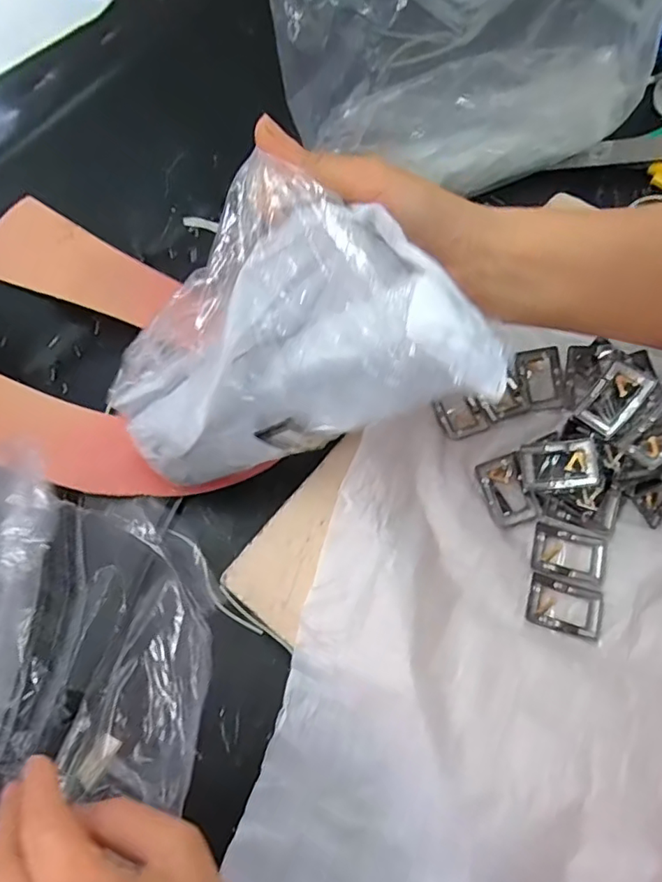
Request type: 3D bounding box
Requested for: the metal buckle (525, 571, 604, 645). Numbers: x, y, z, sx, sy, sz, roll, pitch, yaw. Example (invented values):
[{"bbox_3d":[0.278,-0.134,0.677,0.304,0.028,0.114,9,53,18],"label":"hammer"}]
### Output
[{"bbox_3d":[0.135,0.096,0.323,0.042,0.004,0.029,16,70,7],"label":"metal buckle"}]

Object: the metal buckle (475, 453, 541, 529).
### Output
[{"bbox_3d":[0.108,0.031,0.344,0.028,0.009,0.042,-15,69,-5],"label":"metal buckle"}]

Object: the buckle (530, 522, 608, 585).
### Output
[{"bbox_3d":[0.142,0.068,0.333,0.043,0.004,0.029,15,69,7],"label":"buckle"}]

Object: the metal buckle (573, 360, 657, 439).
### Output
[{"bbox_3d":[0.169,-0.026,0.335,0.043,0.008,0.029,-54,47,16],"label":"metal buckle"}]

